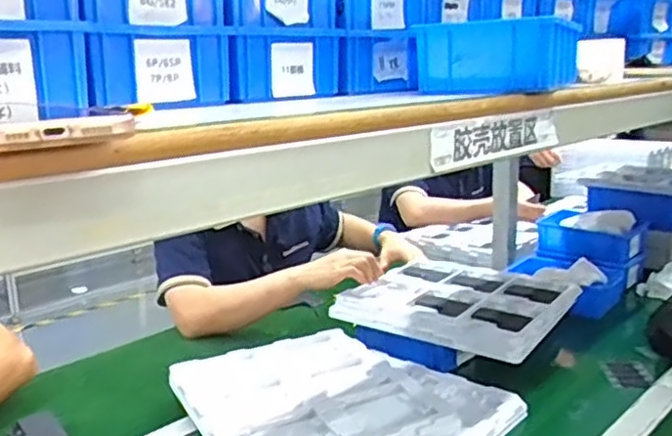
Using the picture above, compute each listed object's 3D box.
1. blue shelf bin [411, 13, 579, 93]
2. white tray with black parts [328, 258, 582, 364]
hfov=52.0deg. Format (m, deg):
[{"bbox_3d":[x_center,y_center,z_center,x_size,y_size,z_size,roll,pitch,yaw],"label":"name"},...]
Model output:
[{"bbox_3d":[0.158,-0.158,0.661,0.135,0.069,0.128,4,14,25],"label":"blue shelf bin"},{"bbox_3d":[0.208,0.134,1.153,0.334,0.029,0.304,8,20,34],"label":"white tray with black parts"}]

